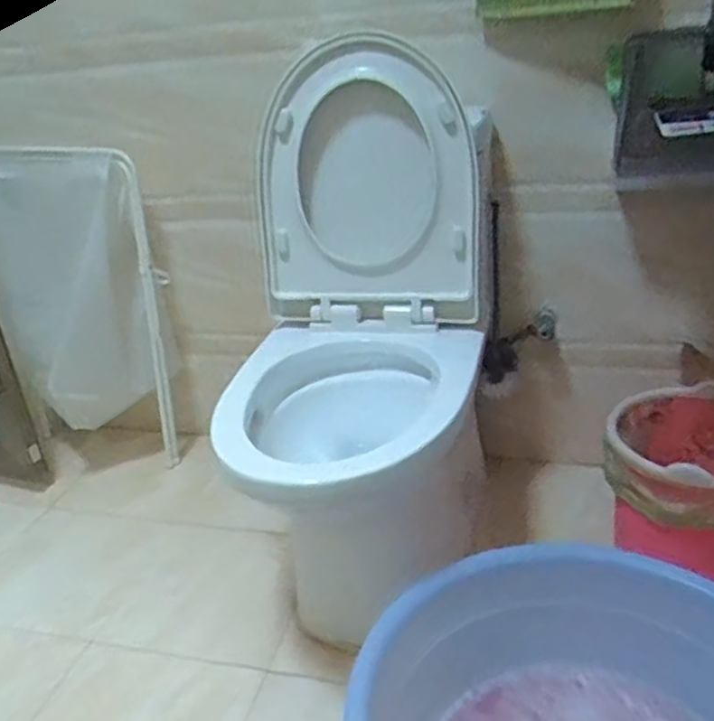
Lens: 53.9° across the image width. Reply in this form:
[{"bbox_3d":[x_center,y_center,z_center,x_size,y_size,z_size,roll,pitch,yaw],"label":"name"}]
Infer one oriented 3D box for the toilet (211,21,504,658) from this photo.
[{"bbox_3d":[0.004,-0.042,1.089,0.362,0.756,0.530,3,27,17],"label":"toilet"}]

